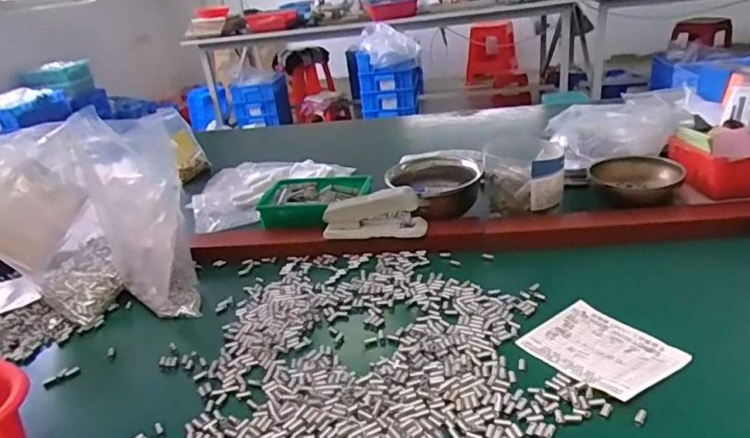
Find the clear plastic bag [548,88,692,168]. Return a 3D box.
[{"bbox_3d":[0.338,-0.119,0.752,0.171,0.083,0.076,-9,24,30],"label":"clear plastic bag"}]

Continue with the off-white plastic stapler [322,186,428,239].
[{"bbox_3d":[-0.001,-0.001,0.650,0.122,0.074,0.022,-4,26,7],"label":"off-white plastic stapler"}]

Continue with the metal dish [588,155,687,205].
[{"bbox_3d":[0.330,-0.051,0.678,0.107,0.032,0.086,4,29,24],"label":"metal dish"}]

